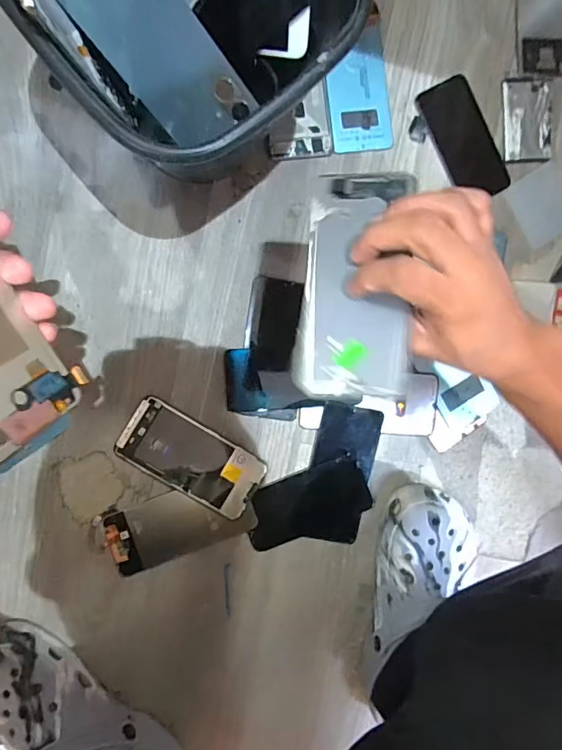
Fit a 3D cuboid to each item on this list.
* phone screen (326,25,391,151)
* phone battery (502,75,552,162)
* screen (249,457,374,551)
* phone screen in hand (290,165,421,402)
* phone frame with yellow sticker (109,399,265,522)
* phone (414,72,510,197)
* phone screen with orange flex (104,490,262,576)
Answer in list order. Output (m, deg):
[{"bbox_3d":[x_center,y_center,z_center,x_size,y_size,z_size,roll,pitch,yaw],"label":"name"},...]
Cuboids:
[{"bbox_3d":[0.086,-0.319,0.538,0.071,0.007,0.132,-8,94,-8],"label":"phone screen"},{"bbox_3d":[0.294,-0.301,0.564,0.063,0.009,0.093,-8,94,-8],"label":"phone battery"},{"bbox_3d":[0.030,0.144,0.539,0.137,0.007,0.069,-19,96,-7],"label":"screen"},{"bbox_3d":[0.052,-0.059,0.324,0.072,0.009,0.148,6,83,8],"label":"phone screen in hand"},{"bbox_3d":[-0.096,0.090,0.522,0.154,0.009,0.072,33,88,-9],"label":"phone frame with yellow sticker"},{"bbox_3d":[0.216,-0.273,0.558,0.070,0.004,0.139,-30,97,-5],"label":"phone"},{"bbox_3d":[-0.110,0.162,0.523,0.154,0.005,0.070,-19,96,-4],"label":"phone screen with orange flex"}]

